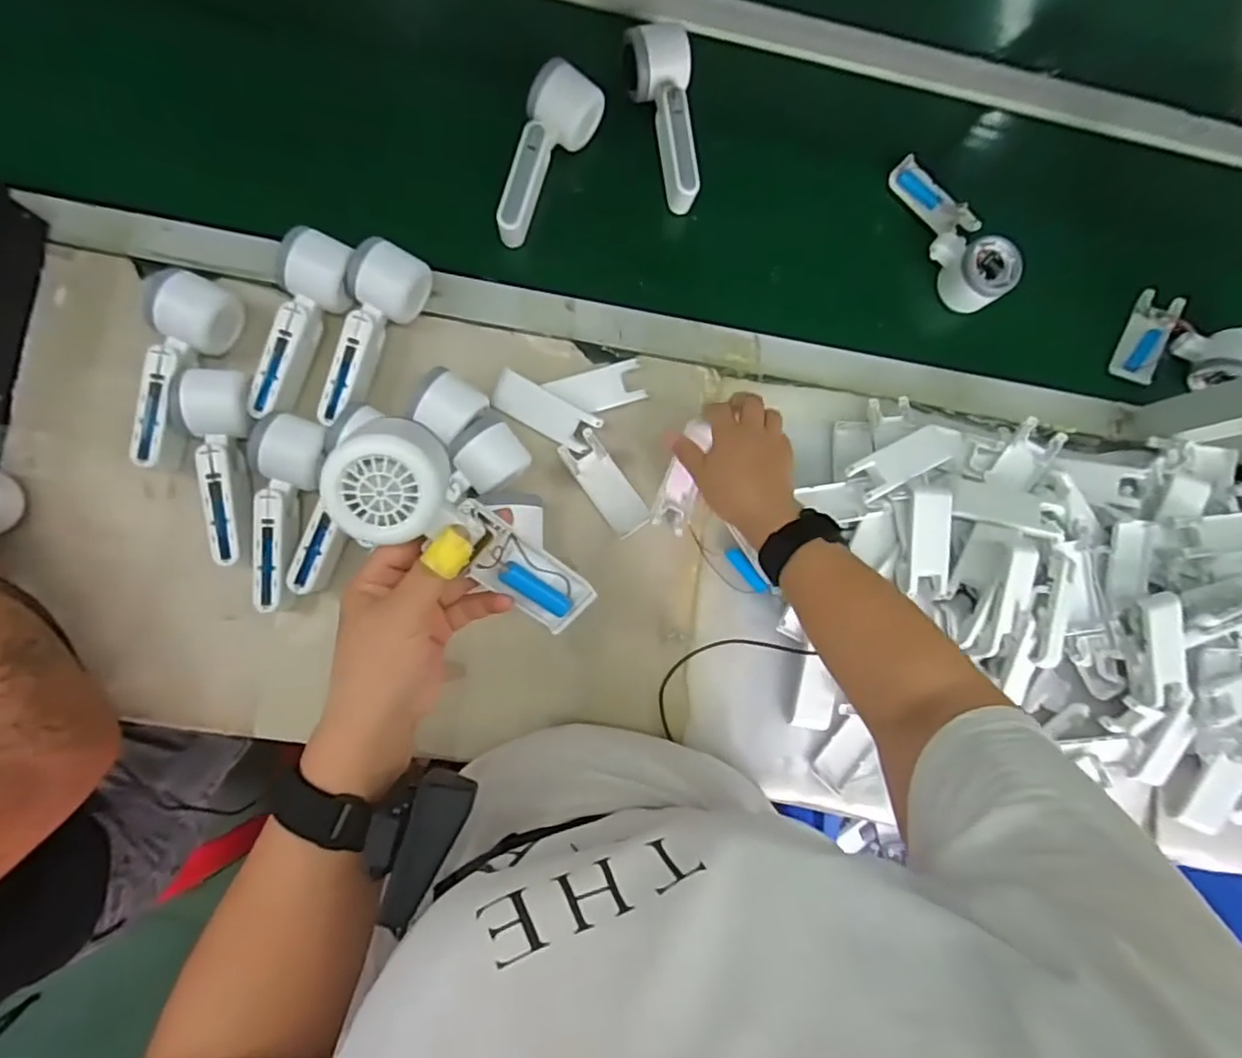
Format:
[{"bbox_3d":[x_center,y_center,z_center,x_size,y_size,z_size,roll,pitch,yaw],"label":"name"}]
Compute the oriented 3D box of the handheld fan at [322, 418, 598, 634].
[{"bbox_3d":[-0.087,0.001,0.361,0.170,0.045,0.062,39,80,-36],"label":"handheld fan"}]

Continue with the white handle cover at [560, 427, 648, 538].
[{"bbox_3d":[-0.014,-0.043,0.601,0.038,0.012,0.104,-36,90,-8],"label":"white handle cover"}]

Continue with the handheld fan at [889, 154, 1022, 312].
[{"bbox_3d":[0.339,-0.305,0.640,0.065,0.072,0.169,-21,88,-8],"label":"handheld fan"}]

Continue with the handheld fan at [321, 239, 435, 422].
[{"bbox_3d":[-0.229,-0.172,0.560,0.058,0.051,0.166,24,83,-4],"label":"handheld fan"}]

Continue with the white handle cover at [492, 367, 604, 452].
[{"bbox_3d":[-0.071,-0.110,0.594,0.099,0.010,0.039,28,97,-11],"label":"white handle cover"}]

